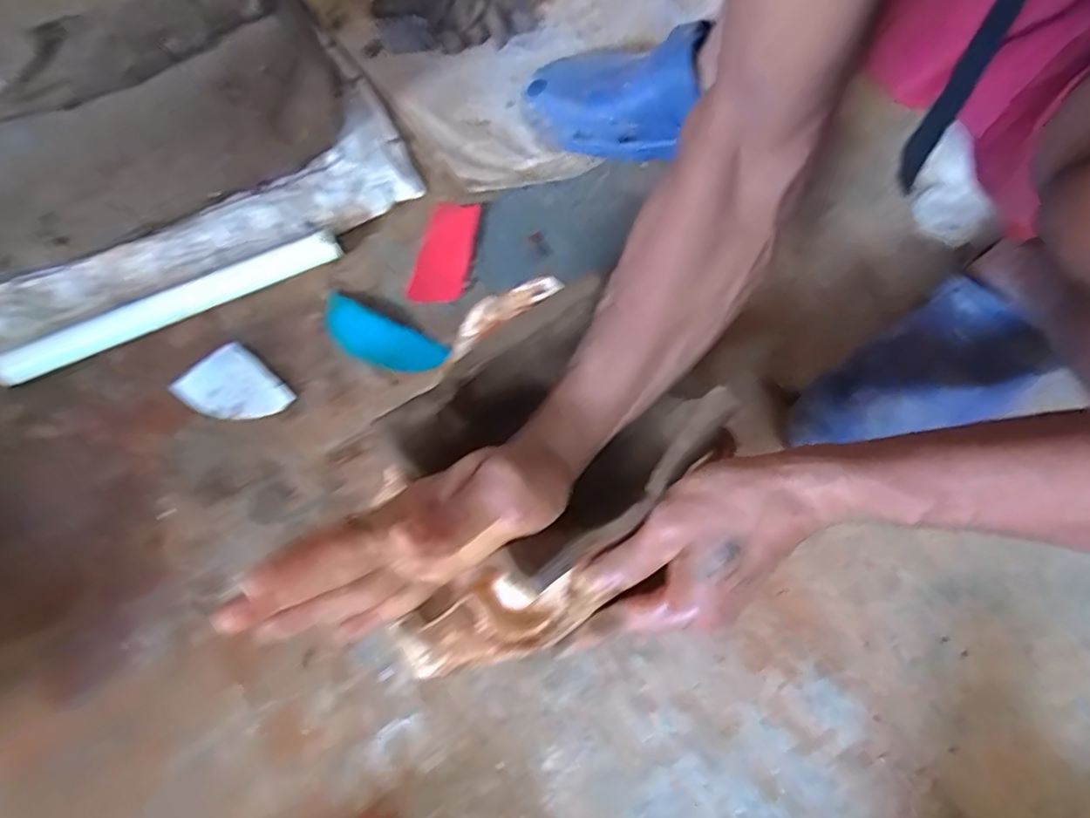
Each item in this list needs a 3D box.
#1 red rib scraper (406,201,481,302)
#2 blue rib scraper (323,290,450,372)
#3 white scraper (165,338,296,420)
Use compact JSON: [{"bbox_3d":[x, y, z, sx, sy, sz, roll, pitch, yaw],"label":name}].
[{"bbox_3d":[-0.086,-0.139,0.527,0.044,0.005,0.107,9,66,4],"label":"red rib scraper"},{"bbox_3d":[-0.134,-0.056,0.488,0.111,0.009,0.039,28,68,12],"label":"blue rib scraper"},{"bbox_3d":[-0.242,-0.014,0.469,0.081,0.006,0.060,38,71,15],"label":"white scraper"}]

